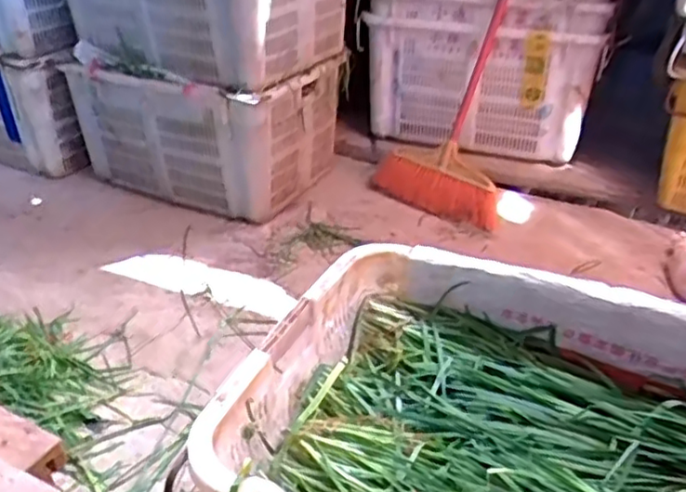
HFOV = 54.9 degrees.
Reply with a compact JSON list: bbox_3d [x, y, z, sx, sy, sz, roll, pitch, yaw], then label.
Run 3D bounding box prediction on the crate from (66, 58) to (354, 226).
[{"bbox_3d":[-0.351,-0.329,1.760,0.585,0.352,0.407,16,36,25],"label":"crate"}]

